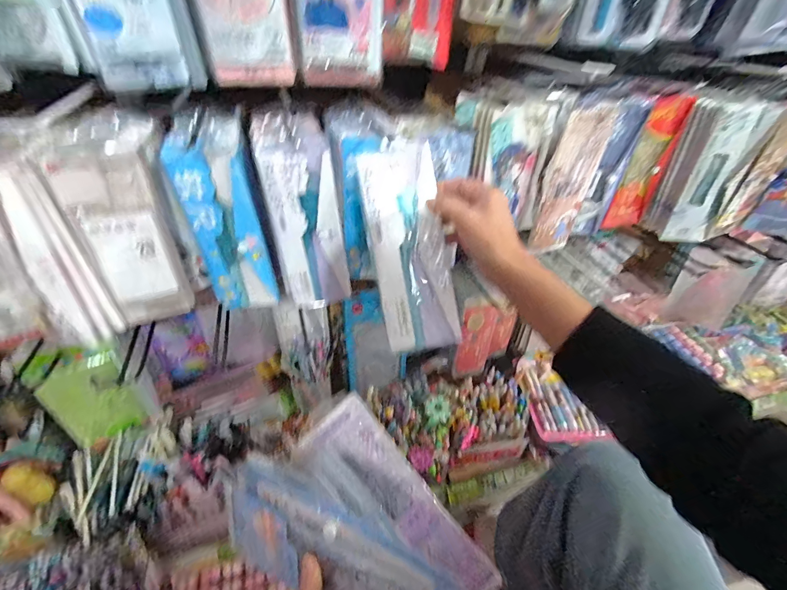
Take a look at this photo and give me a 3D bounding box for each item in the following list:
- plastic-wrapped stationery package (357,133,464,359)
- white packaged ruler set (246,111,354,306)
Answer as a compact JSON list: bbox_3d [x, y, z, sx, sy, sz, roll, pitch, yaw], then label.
[{"bbox_3d":[0.020,-0.052,0.398,0.079,0.219,0.013,-11,4,-2],"label":"plastic-wrapped stationery package"},{"bbox_3d":[-0.107,-0.090,0.447,0.095,0.237,0.020,-5,40,-10],"label":"white packaged ruler set"}]

